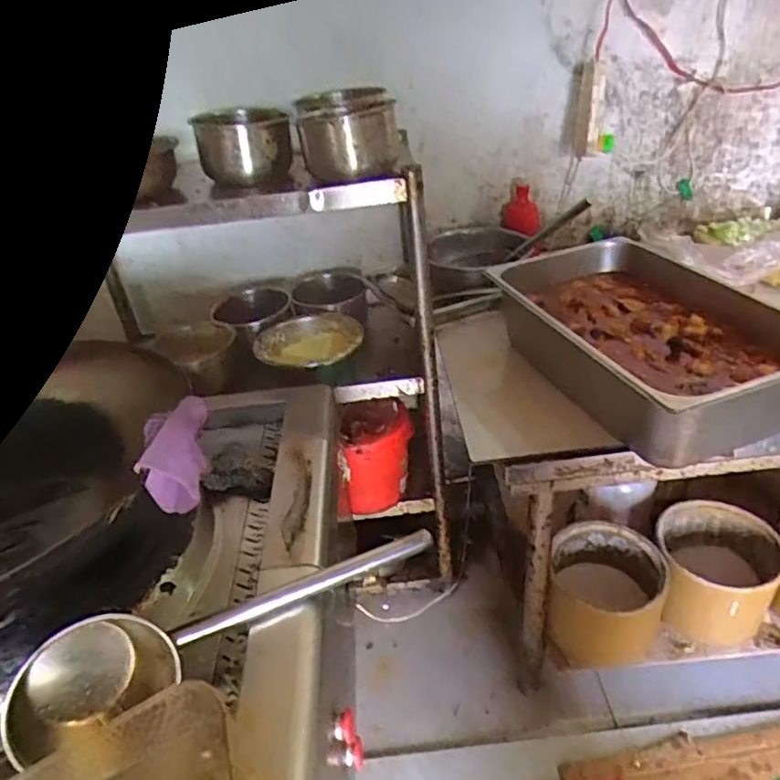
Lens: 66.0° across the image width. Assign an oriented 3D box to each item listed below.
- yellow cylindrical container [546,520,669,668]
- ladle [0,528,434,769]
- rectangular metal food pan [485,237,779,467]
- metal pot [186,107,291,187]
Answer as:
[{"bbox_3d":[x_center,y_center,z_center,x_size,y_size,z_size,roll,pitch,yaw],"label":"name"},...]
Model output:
[{"bbox_3d":[0.452,0.430,1.246,0.235,0.198,0.219,3,35,16],"label":"yellow cylindrical container"},{"bbox_3d":[-0.182,0.243,0.696,0.472,0.101,0.123,-24,36,-23],"label":"ladle"},{"bbox_3d":[0.423,-0.097,1.038,0.341,0.139,0.539,-16,34,-13],"label":"rectangular metal food pan"},{"bbox_3d":[-0.270,-0.457,1.124,0.168,0.119,0.132,-12,33,-7],"label":"metal pot"}]

